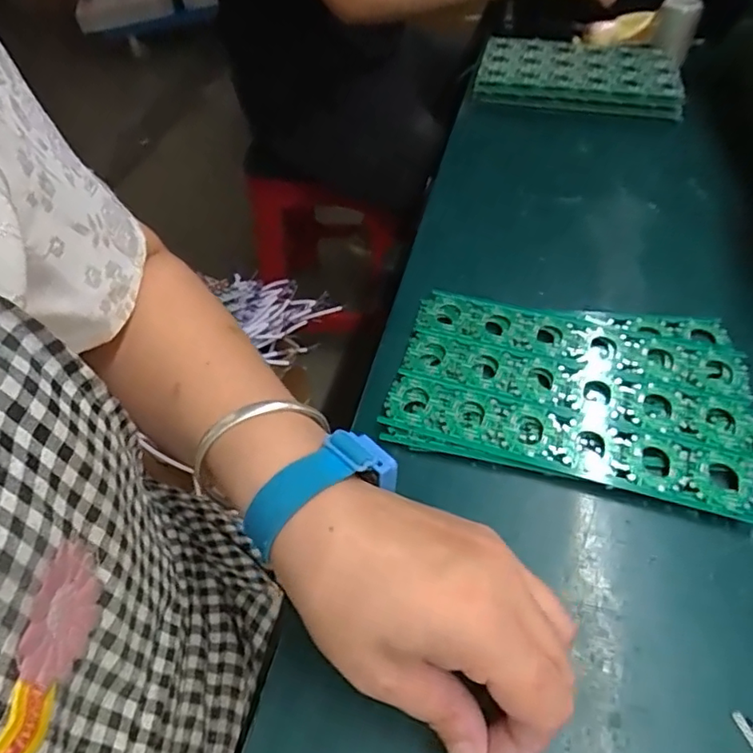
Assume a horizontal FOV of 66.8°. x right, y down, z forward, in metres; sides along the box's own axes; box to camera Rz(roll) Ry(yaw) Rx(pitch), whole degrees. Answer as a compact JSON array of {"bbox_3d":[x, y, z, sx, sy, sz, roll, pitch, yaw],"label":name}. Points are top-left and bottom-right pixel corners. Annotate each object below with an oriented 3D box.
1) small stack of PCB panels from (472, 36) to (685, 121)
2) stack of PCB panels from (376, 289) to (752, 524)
[{"bbox_3d":[0.220,-0.332,0.632,0.214,0.041,0.116,-1,48,5],"label":"small stack of PCB panels"},{"bbox_3d":[0.121,0.002,0.355,0.207,0.013,0.143,9,49,13],"label":"stack of PCB panels"}]

